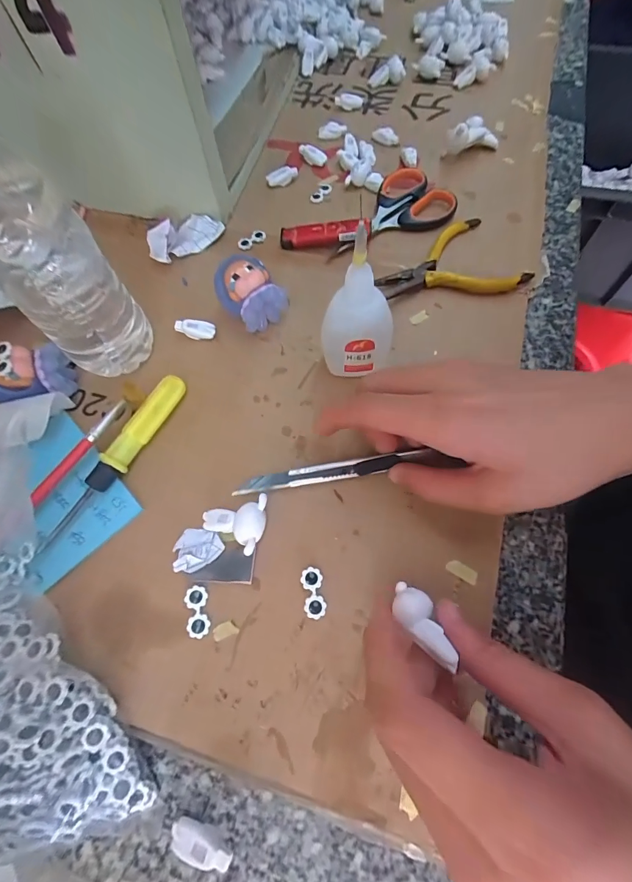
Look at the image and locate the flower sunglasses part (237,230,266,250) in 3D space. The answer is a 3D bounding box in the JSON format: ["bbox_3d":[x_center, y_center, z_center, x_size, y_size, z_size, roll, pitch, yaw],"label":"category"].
[{"bbox_3d":[-0.055,-0.174,0.323,0.026,0.005,0.012,-40,71,-13],"label":"flower sunglasses part"}]

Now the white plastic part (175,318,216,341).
[{"bbox_3d":[-0.091,-0.084,0.283,0.029,0.011,0.012,2,68,3],"label":"white plastic part"}]

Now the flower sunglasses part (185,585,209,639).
[{"bbox_3d":[-0.066,0.094,0.206,0.012,0.004,0.026,-11,67,-2],"label":"flower sunglasses part"}]

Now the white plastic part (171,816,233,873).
[{"bbox_3d":[-0.052,0.185,0.171,0.029,0.012,0.012,15,69,8],"label":"white plastic part"}]

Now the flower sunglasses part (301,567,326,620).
[{"bbox_3d":[-0.001,0.084,0.208,0.012,0.004,0.026,-8,67,-1],"label":"flower sunglasses part"}]

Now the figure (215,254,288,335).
[{"bbox_3d":[-0.048,-0.107,0.276,0.042,0.038,0.040,-1,67,2],"label":"figure"}]

